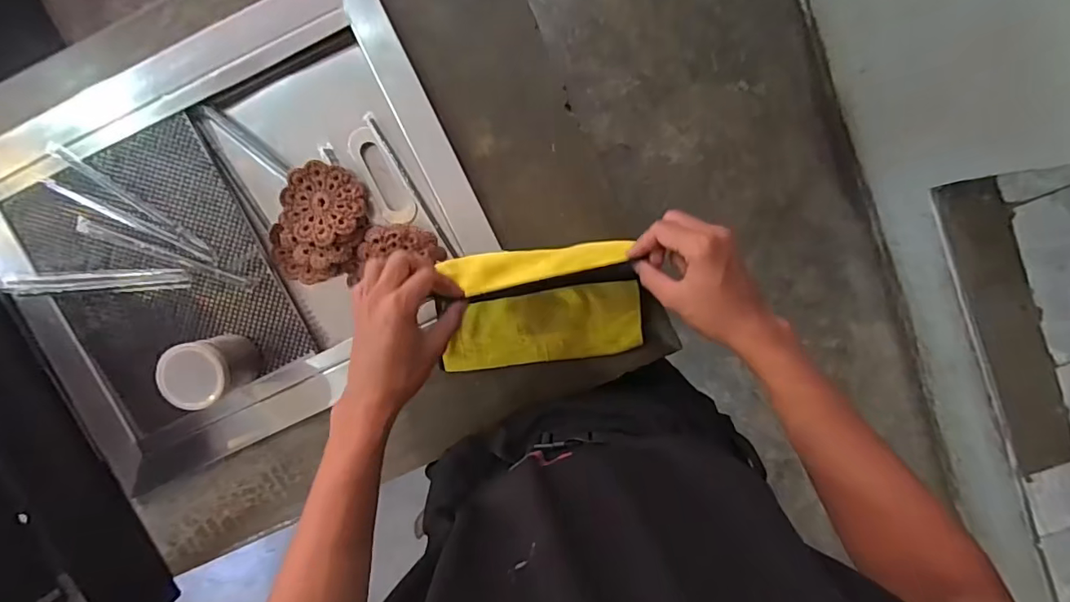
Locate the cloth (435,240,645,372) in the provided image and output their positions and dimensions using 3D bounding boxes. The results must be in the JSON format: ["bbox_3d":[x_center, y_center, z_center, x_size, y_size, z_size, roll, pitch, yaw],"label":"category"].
[{"bbox_3d":[0.009,0.009,0.554,0.217,0.069,0.129,-6,96,1],"label":"cloth"}]

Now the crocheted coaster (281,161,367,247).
[{"bbox_3d":[-0.238,-0.109,0.575,0.083,0.012,0.086,0,94,-5],"label":"crocheted coaster"}]

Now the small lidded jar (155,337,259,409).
[{"bbox_3d":[-0.349,0.073,0.553,0.065,0.089,0.065,0,96,0],"label":"small lidded jar"}]

